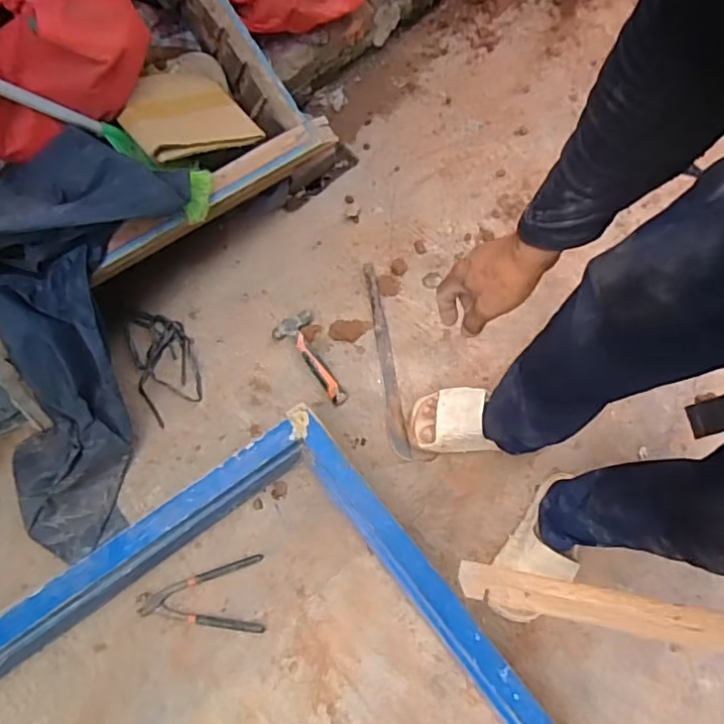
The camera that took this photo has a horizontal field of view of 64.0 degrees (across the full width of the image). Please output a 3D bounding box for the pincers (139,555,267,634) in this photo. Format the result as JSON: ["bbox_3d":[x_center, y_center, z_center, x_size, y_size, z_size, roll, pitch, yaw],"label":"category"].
[{"bbox_3d":[-0.280,0.412,1.011,0.208,0.020,0.122,-3,69,-4],"label":"pincers"}]

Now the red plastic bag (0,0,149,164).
[{"bbox_3d":[-0.481,-0.502,0.888,0.172,0.212,0.372,27,69,6],"label":"red plastic bag"}]

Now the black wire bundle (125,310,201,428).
[{"bbox_3d":[-0.398,-0.012,1.151,0.116,0.019,0.260,-19,71,-9],"label":"black wire bundle"}]

